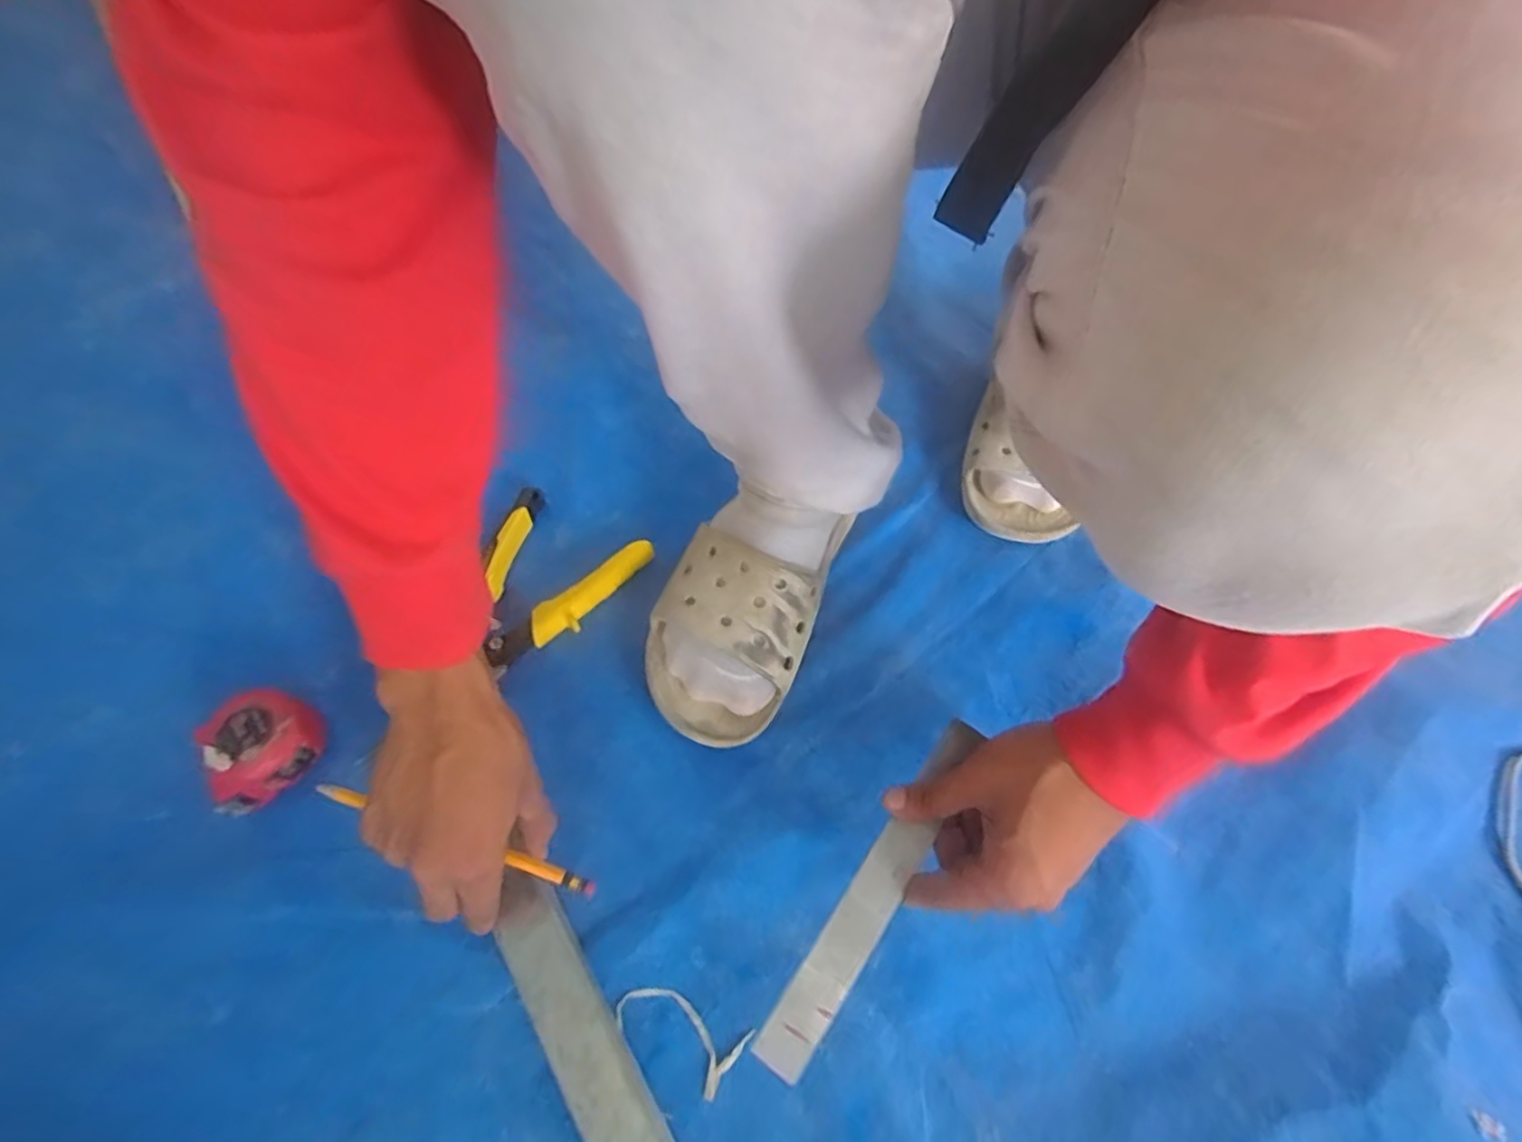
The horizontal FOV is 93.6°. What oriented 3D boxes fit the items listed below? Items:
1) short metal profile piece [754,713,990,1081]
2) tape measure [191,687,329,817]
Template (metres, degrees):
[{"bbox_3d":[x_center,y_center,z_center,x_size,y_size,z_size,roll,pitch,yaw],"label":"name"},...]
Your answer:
[{"bbox_3d":[0.062,0.165,0.378,0.026,0.020,0.197,30,70,19],"label":"short metal profile piece"},{"bbox_3d":[-0.322,0.113,0.465,0.069,0.047,0.056,-37,63,-22],"label":"tape measure"}]

